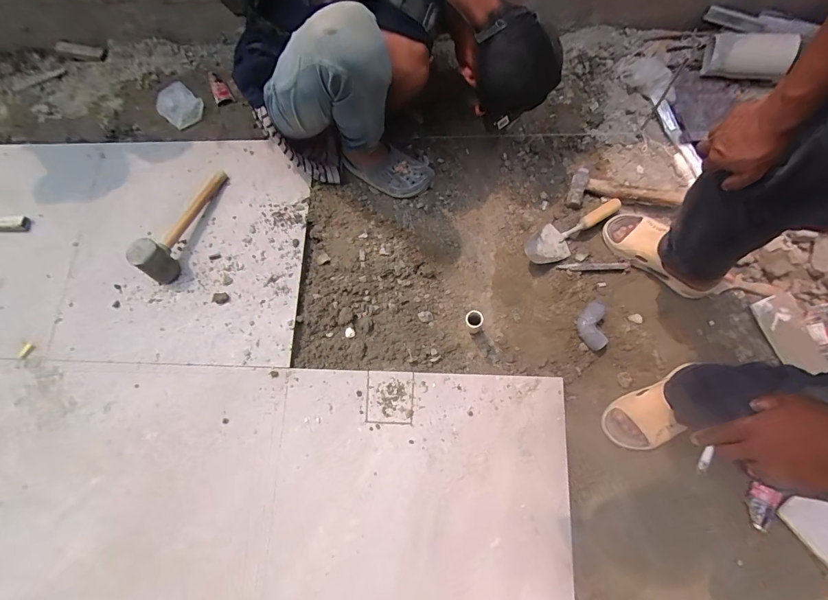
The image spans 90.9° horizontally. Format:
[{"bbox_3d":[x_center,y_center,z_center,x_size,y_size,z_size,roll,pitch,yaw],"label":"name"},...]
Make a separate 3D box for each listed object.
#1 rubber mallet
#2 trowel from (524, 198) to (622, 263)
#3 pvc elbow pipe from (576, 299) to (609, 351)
[{"bbox_3d":[-0.553,-0.195,0.952,0.069,0.105,0.305,18,76,7],"label":"rubber mallet"},{"bbox_3d":[0.366,-0.172,0.952,0.266,0.044,0.088,-38,77,-8],"label":"trowel"},{"bbox_3d":[0.390,0.054,0.902,0.062,0.048,0.109,-5,74,1],"label":"pvc elbow pipe"}]

